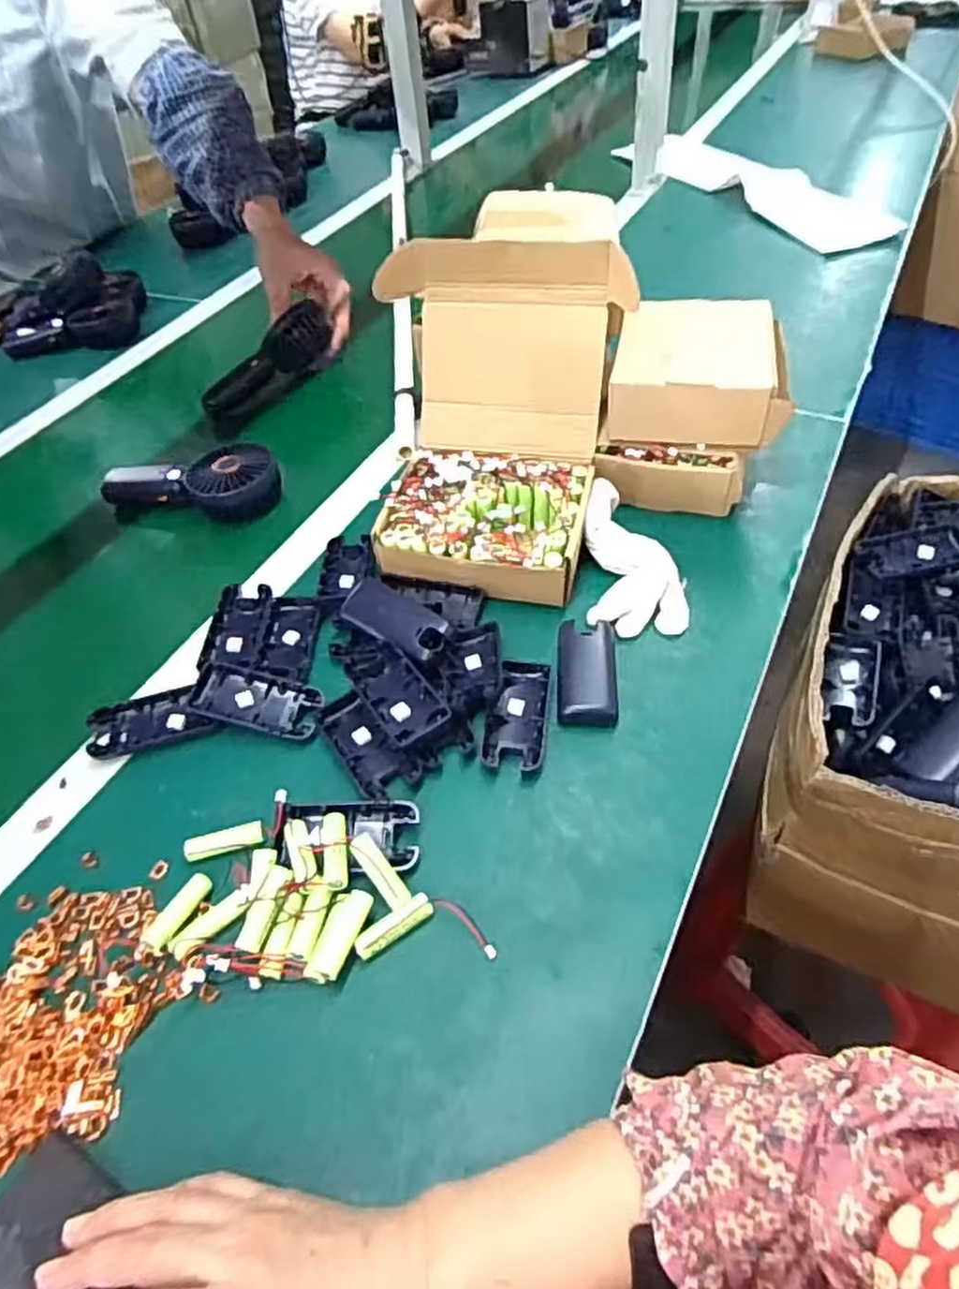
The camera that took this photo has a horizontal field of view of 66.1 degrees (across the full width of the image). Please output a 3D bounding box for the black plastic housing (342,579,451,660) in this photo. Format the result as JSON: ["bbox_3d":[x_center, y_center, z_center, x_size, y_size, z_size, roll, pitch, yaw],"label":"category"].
[{"bbox_3d":[-0.065,-0.021,0.562,0.084,0.033,0.040,25,56,24],"label":"black plastic housing"}]

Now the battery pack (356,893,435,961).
[{"bbox_3d":[-0.050,0.167,0.436,0.049,0.006,0.014,-30,54,-19],"label":"battery pack"}]

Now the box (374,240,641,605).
[{"bbox_3d":[-0.001,-0.186,0.605,0.202,0.180,0.225,11,52,14],"label":"box"}]

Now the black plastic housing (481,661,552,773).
[{"bbox_3d":[0.028,0.049,0.527,0.042,0.011,0.084,5,50,9],"label":"black plastic housing"}]

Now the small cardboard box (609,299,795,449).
[{"bbox_3d":[0.200,-0.253,0.668,0.145,0.055,0.163,6,50,14],"label":"small cardboard box"}]

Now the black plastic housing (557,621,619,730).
[{"bbox_3d":[0.080,0.021,0.549,0.043,0.013,0.089,0,50,6],"label":"black plastic housing"}]

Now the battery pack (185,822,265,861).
[{"bbox_3d":[-0.165,0.129,0.480,0.049,0.014,0.014,-13,50,-6],"label":"battery pack"}]

